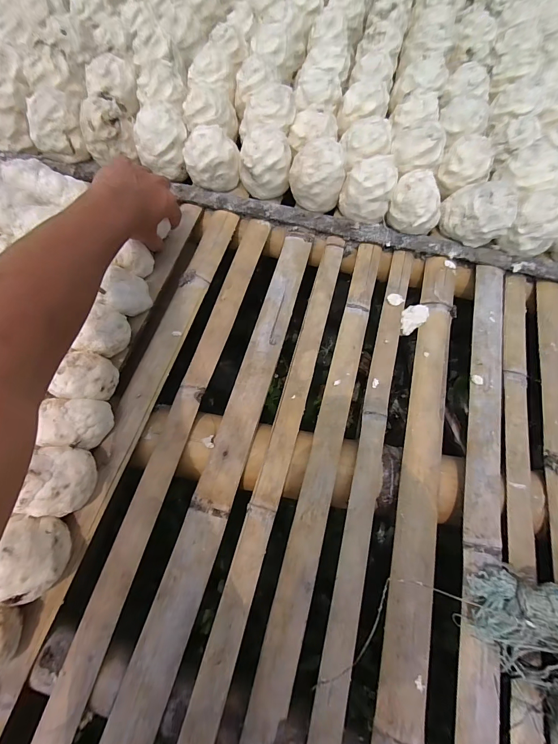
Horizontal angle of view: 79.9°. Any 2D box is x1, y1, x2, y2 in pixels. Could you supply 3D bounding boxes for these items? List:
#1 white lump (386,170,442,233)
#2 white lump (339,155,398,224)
[{"bbox_3d":[0.208,-0.256,0.507,0.063,0.067,0.073,-30,71,-12],"label":"white lump"},{"bbox_3d":[0.137,-0.282,0.515,0.075,0.073,0.063,11,67,1],"label":"white lump"}]

